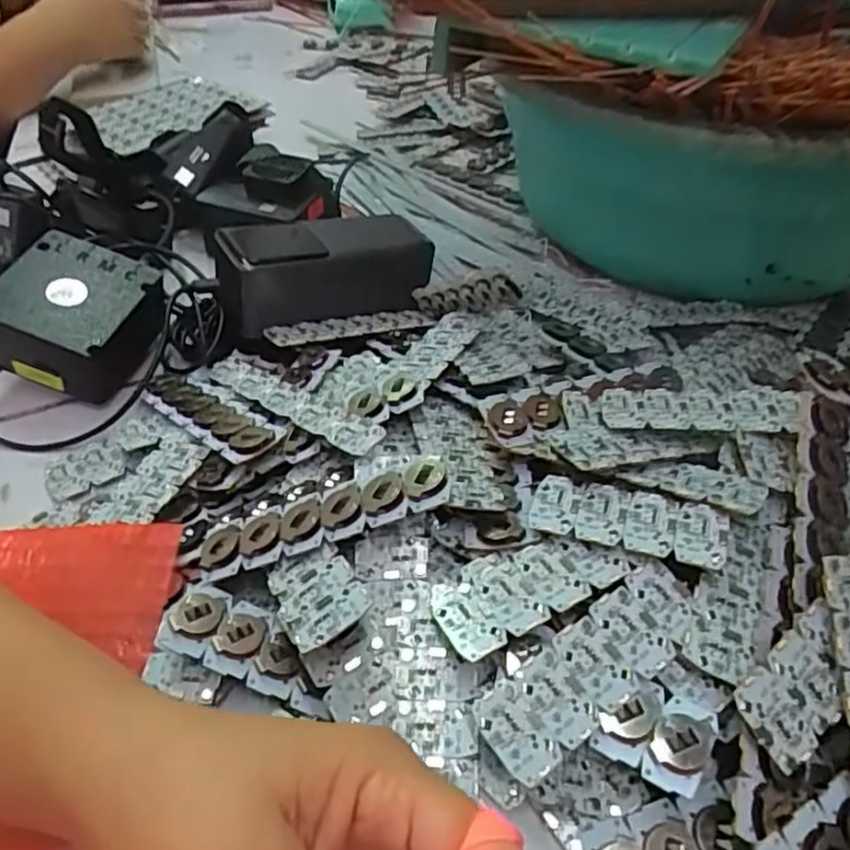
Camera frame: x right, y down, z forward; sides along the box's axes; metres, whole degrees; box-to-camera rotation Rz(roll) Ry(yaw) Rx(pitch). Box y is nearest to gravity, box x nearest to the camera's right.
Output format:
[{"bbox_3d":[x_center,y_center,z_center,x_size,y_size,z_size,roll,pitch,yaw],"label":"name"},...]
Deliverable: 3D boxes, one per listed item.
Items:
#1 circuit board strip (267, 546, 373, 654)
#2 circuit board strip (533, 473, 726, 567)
[{"bbox_3d":[-0.041,0.063,0.262,0.031,0.004,0.048,-34,35,-11],"label":"circuit board strip"},{"bbox_3d":[0.077,0.037,0.267,0.070,0.010,0.027,14,46,15],"label":"circuit board strip"}]

